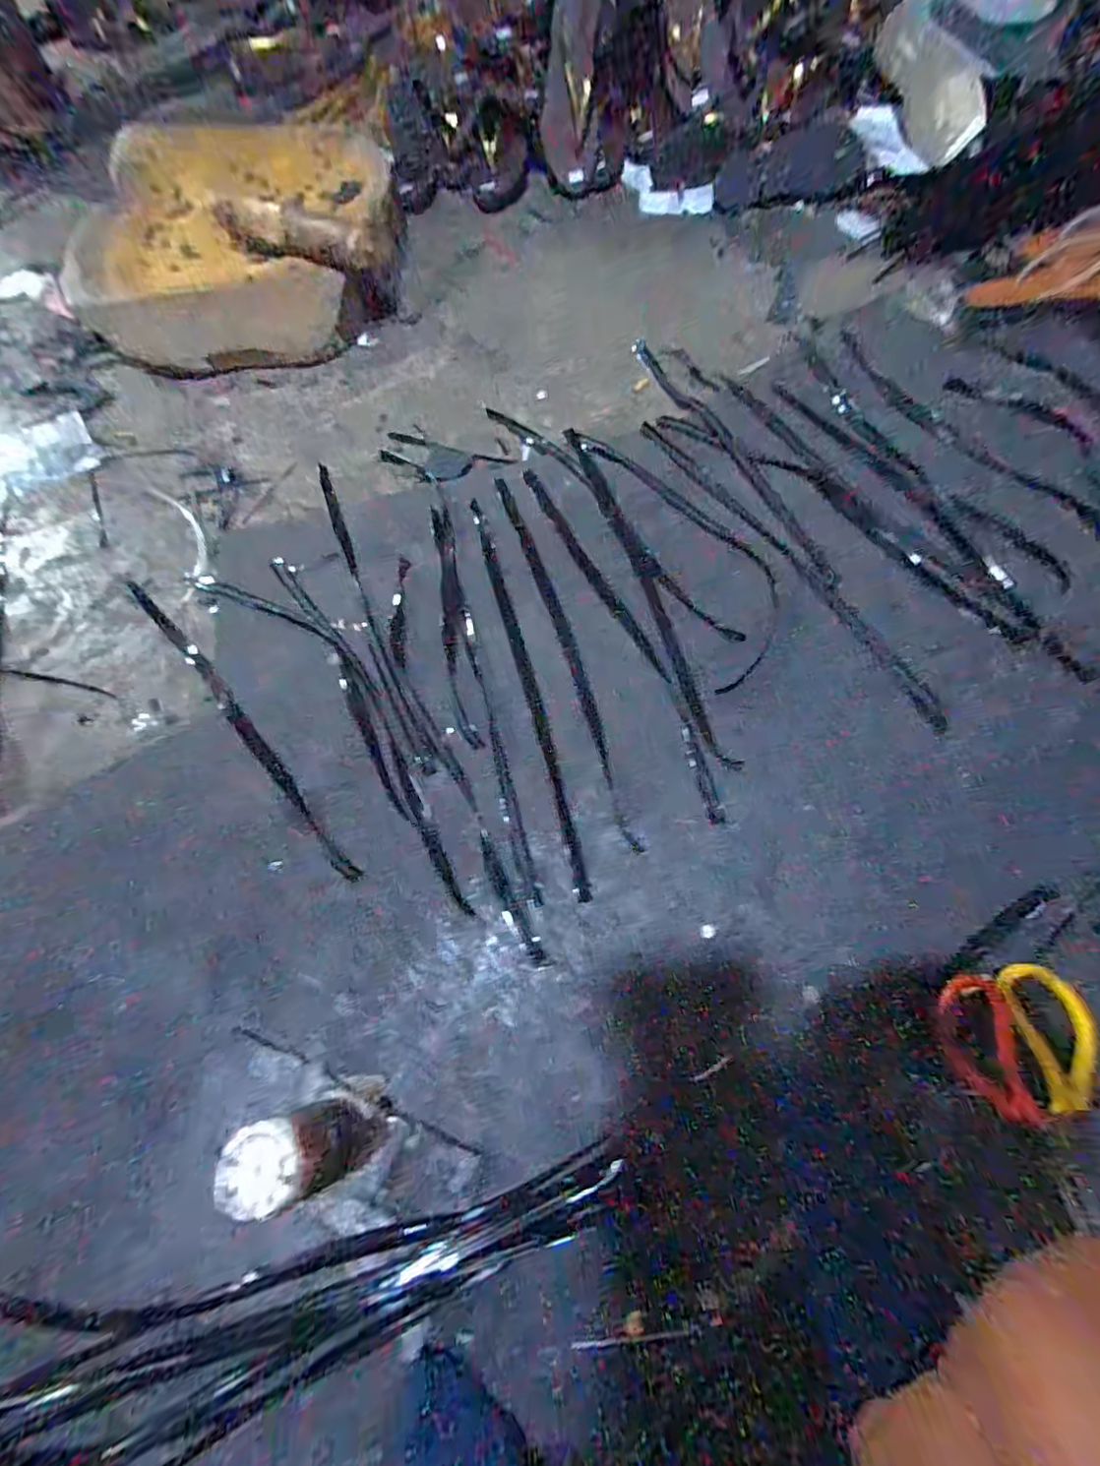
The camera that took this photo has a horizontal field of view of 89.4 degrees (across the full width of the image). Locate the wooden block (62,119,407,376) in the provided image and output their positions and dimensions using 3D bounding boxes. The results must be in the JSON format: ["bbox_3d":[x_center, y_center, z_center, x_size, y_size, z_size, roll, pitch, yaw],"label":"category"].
[{"bbox_3d":[-0.494,-0.791,0.894,0.492,0.122,0.431,-6,66,-2],"label":"wooden block"}]

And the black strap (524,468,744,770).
[{"bbox_3d":[0.078,-0.147,0.635,0.022,0.015,0.452,-26,68,-11],"label":"black strap"}]

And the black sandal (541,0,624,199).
[{"bbox_3d":[0.047,-1.039,0.903,0.126,0.245,0.045,-12,39,-5],"label":"black sandal"}]

